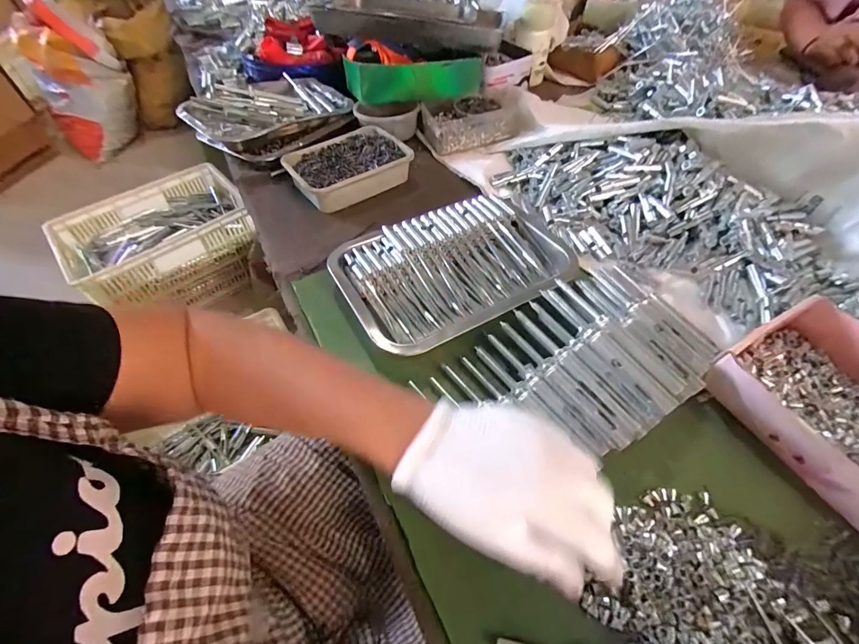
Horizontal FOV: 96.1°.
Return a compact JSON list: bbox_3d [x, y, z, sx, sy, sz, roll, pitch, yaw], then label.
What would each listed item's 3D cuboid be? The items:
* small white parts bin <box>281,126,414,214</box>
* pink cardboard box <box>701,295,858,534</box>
[{"bbox_3d":[-0.126,-0.240,0.601,0.177,0.044,0.121,-32,58,-21],"label":"small white parts bin"},{"bbox_3d":[0.362,0.078,0.334,0.149,0.052,0.183,-25,56,-17],"label":"pink cardboard box"}]

